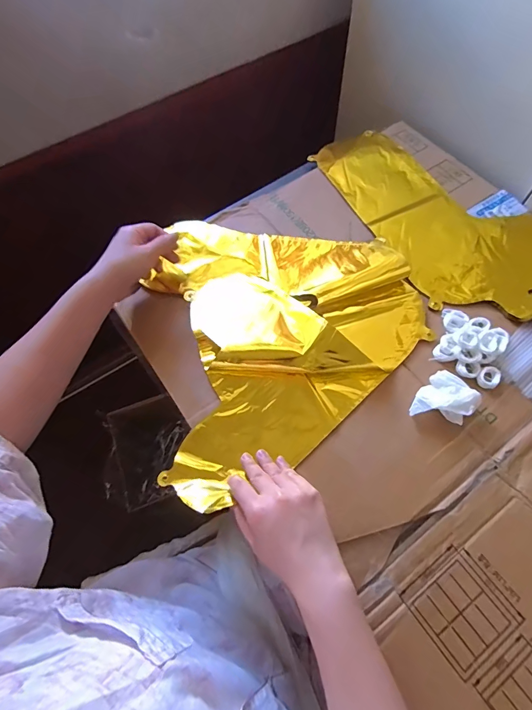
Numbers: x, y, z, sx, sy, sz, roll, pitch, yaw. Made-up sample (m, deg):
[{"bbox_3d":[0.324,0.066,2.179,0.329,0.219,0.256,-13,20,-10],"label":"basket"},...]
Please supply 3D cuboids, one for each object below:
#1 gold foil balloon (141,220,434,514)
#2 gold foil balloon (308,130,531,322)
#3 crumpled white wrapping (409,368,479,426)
[{"bbox_3d":[-0.008,-0.052,0.469,0.372,0.033,0.332,-35,70,-12],"label":"gold foil balloon"},{"bbox_3d":[0.259,-0.221,0.542,0.232,0.018,0.391,-25,68,-8],"label":"gold foil balloon"},{"bbox_3d":[0.197,0.053,0.406,0.064,0.019,0.053,-41,71,-14],"label":"crumpled white wrapping"}]

